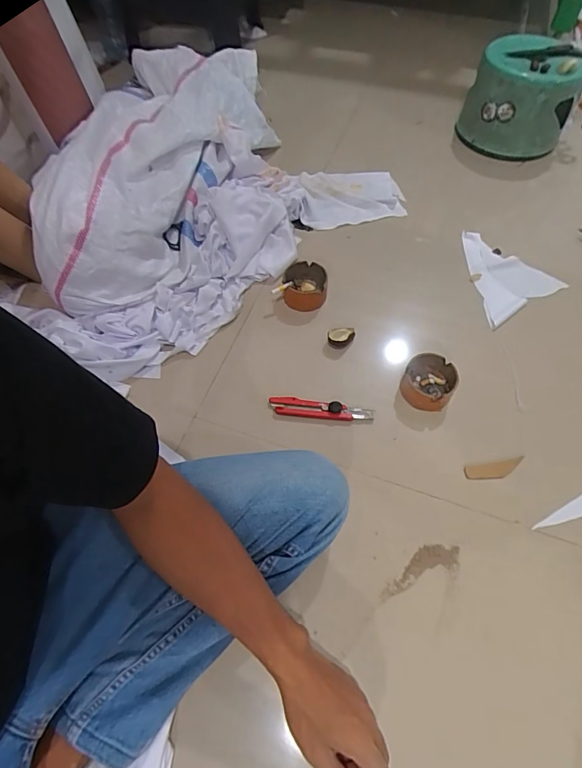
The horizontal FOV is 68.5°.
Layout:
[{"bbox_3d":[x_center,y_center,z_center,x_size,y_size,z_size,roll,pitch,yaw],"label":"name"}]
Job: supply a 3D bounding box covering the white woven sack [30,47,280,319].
[{"bbox_3d":[-0.277,-0.533,0.932,0.324,0.142,0.864,15,60,10],"label":"white woven sack"}]

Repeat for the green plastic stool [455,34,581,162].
[{"bbox_3d":[0.552,-0.685,1.032,0.248,0.180,0.189,20,61,12],"label":"green plastic stool"}]

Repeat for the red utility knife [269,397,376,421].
[{"bbox_3d":[0.049,0.041,0.679,0.164,0.018,0.029,7,59,5],"label":"red utility knife"}]

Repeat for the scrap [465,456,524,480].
[{"bbox_3d":[0.306,0.129,0.639,0.090,0.004,0.025,-9,59,-5],"label":"scrap"}]

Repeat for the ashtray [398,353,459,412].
[{"bbox_3d":[0.223,-0.001,0.691,0.080,0.041,0.084,0,58,0],"label":"ashtray"}]

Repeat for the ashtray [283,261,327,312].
[{"bbox_3d":[0.026,-0.181,0.800,0.080,0.047,0.083,2,58,2],"label":"ashtray"}]

